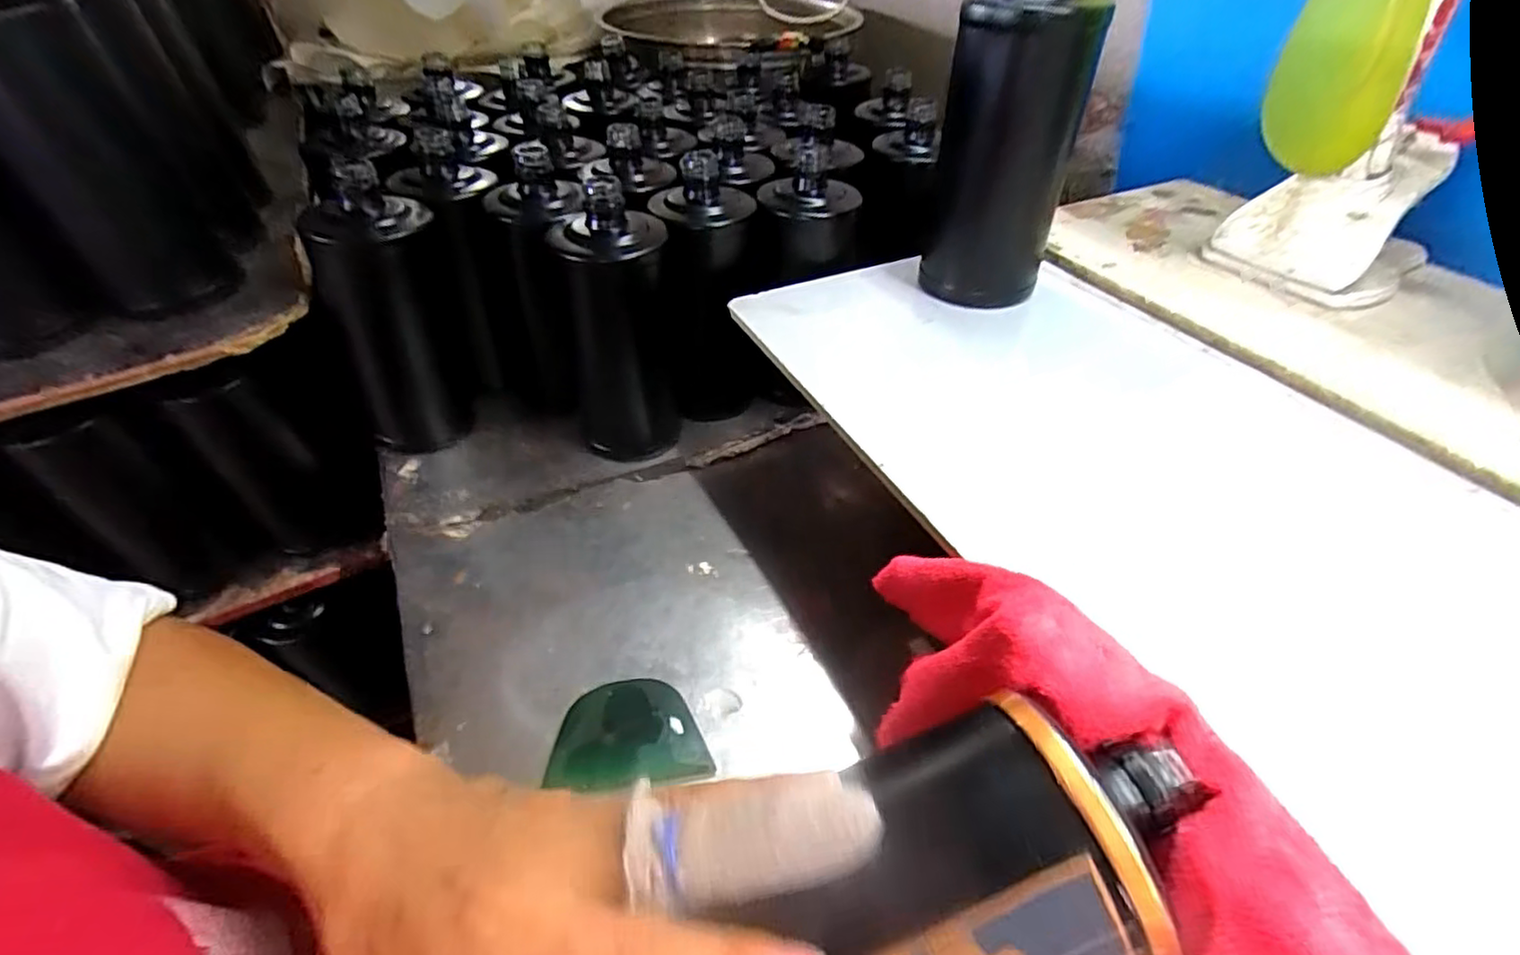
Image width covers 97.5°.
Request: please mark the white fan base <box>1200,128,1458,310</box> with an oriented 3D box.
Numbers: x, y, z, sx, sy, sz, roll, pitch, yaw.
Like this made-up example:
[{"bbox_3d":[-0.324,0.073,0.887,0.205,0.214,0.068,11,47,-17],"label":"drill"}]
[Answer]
[{"bbox_3d":[0.386,-0.178,0.448,0.121,0.088,0.105,-30,50,-24],"label":"white fan base"}]

